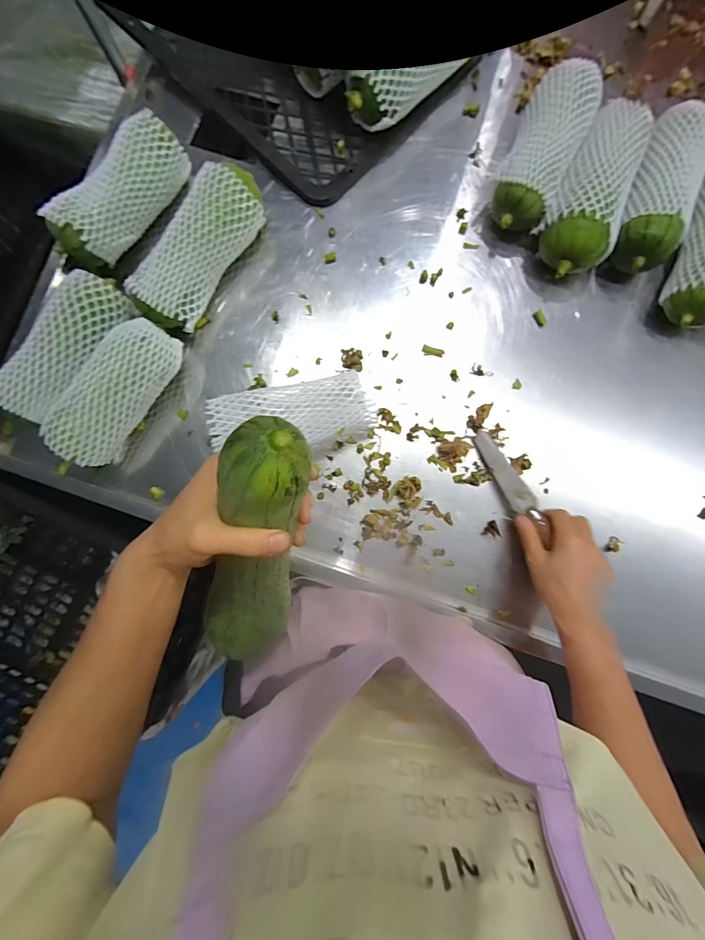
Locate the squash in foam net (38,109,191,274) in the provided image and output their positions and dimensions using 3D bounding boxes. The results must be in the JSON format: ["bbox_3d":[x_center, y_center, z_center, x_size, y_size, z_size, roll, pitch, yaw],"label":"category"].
[{"bbox_3d":[-0.291,-0.344,0.474,0.071,0.068,0.197,33,88,4],"label":"squash in foam net"}]

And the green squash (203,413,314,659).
[{"bbox_3d":[-0.071,0.065,0.279,0.057,0.045,0.223,18,128,3],"label":"green squash"}]

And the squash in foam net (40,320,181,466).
[{"bbox_3d":[-0.283,-0.094,0.466,0.079,0.090,0.178,33,85,4],"label":"squash in foam net"}]

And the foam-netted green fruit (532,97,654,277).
[{"bbox_3d":[0.297,-0.342,0.474,0.087,0.076,0.211,24,85,3],"label":"foam-netted green fruit"}]

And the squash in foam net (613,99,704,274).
[{"bbox_3d":[0.387,-0.344,0.479,0.081,0.071,0.206,22,85,3],"label":"squash in foam net"}]

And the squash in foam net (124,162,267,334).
[{"bbox_3d":[-0.189,-0.273,0.481,0.077,0.080,0.212,31,85,4],"label":"squash in foam net"}]

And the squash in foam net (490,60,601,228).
[{"bbox_3d":[0.235,-0.392,0.479,0.083,0.078,0.187,23,85,3],"label":"squash in foam net"}]

